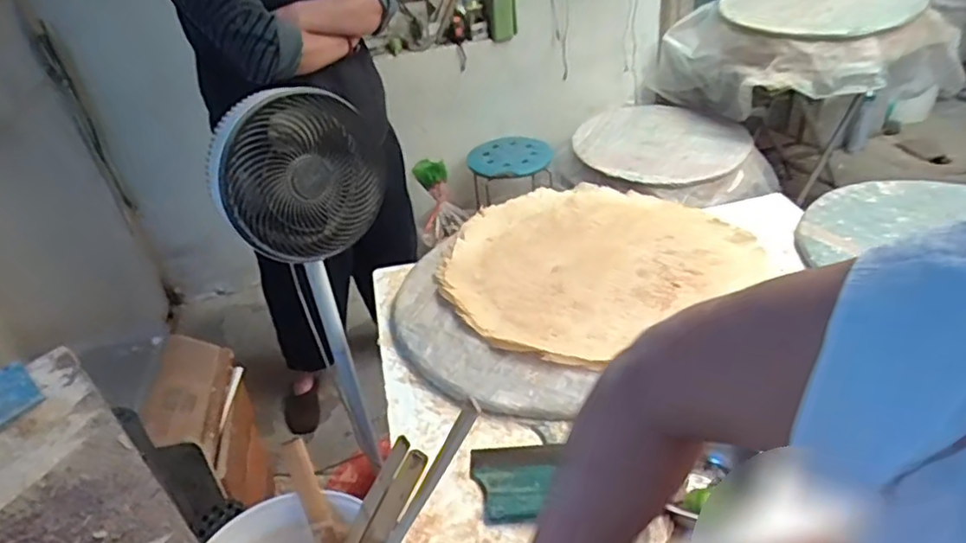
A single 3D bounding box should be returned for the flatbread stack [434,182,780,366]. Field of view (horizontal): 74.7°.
[{"bbox_3d":[0.201,-0.034,1.286,0.585,0.044,0.513,-26,39,-25],"label":"flatbread stack"}]

